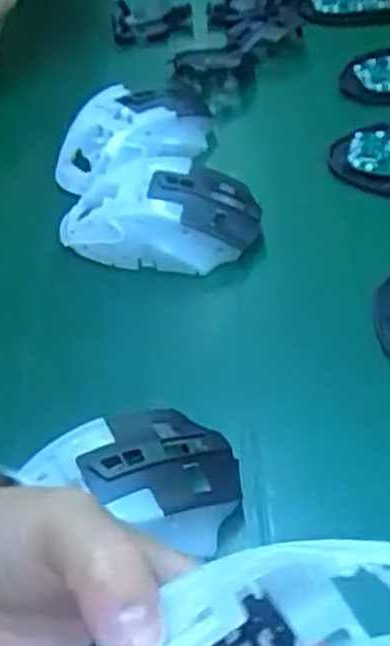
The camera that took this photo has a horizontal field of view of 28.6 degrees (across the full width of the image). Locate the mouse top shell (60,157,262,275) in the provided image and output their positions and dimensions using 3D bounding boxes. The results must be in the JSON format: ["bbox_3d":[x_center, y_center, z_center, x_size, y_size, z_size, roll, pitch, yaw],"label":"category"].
[{"bbox_3d":[-0.022,-0.068,0.446,0.118,0.033,0.066,10,49,14],"label":"mouse top shell"}]

